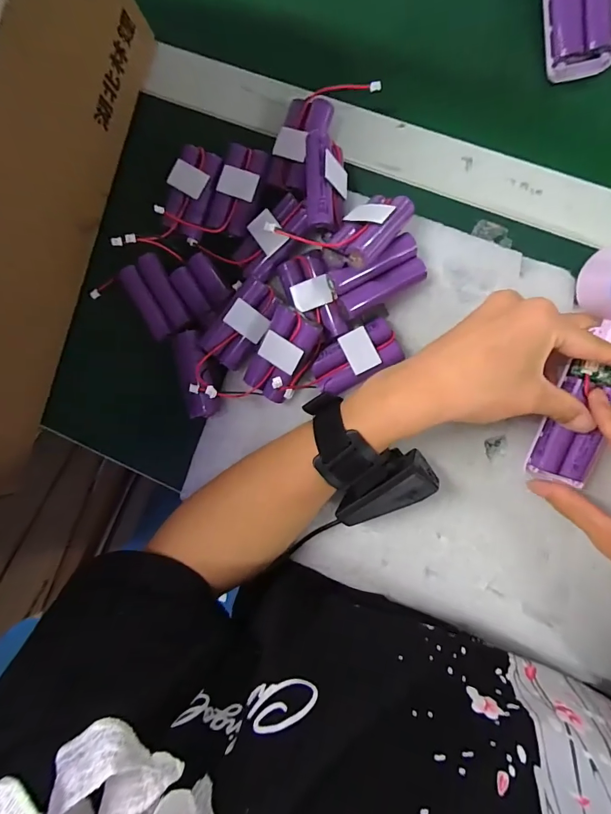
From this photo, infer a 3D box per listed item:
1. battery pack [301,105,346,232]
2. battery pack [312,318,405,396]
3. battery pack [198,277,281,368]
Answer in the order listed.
[{"bbox_3d":[0.015,-0.159,0.289,0.027,0.030,0.069,-2,93,9],"label":"battery pack"},{"bbox_3d":[0.038,-0.036,0.302,0.064,0.025,0.034,-29,89,10],"label":"battery pack"},{"bbox_3d":[-0.048,-0.063,0.307,0.033,0.019,0.066,37,99,-23],"label":"battery pack"}]

